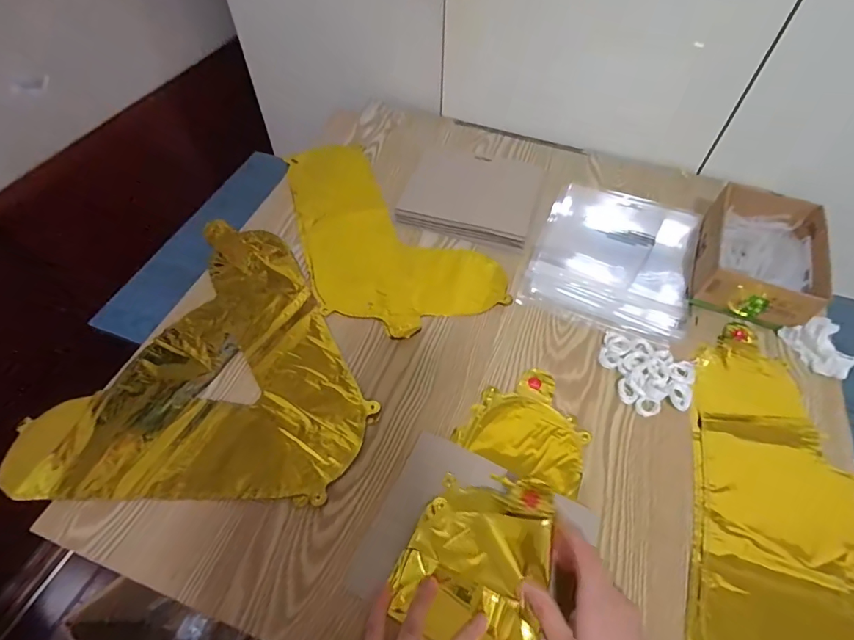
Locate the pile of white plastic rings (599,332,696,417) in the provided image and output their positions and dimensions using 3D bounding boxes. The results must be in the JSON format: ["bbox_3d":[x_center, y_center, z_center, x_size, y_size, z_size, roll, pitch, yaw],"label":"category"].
[{"bbox_3d":[0.255,0.056,0.520,0.087,0.016,0.104,-11,56,-10],"label":"pile of white plastic rings"}]

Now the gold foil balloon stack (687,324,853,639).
[{"bbox_3d":[0.357,0.197,0.424,0.187,0.014,0.421,18,56,10],"label":"gold foil balloon stack"}]

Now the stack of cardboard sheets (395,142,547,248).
[{"bbox_3d":[0.069,-0.200,0.686,0.194,0.026,0.176,16,56,9],"label":"stack of cardboard sheets"}]

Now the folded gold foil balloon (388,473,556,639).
[{"bbox_3d":[0.045,0.208,0.396,0.126,0.043,0.145,18,56,10],"label":"folded gold foil balloon"}]

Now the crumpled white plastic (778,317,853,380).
[{"bbox_3d":[0.470,0.032,0.531,0.049,0.034,0.074,-11,56,-10],"label":"crumpled white plastic"}]

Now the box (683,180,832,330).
[{"bbox_3d":[0.430,-0.083,0.588,0.127,0.070,0.184,20,56,11],"label":"box"}]

